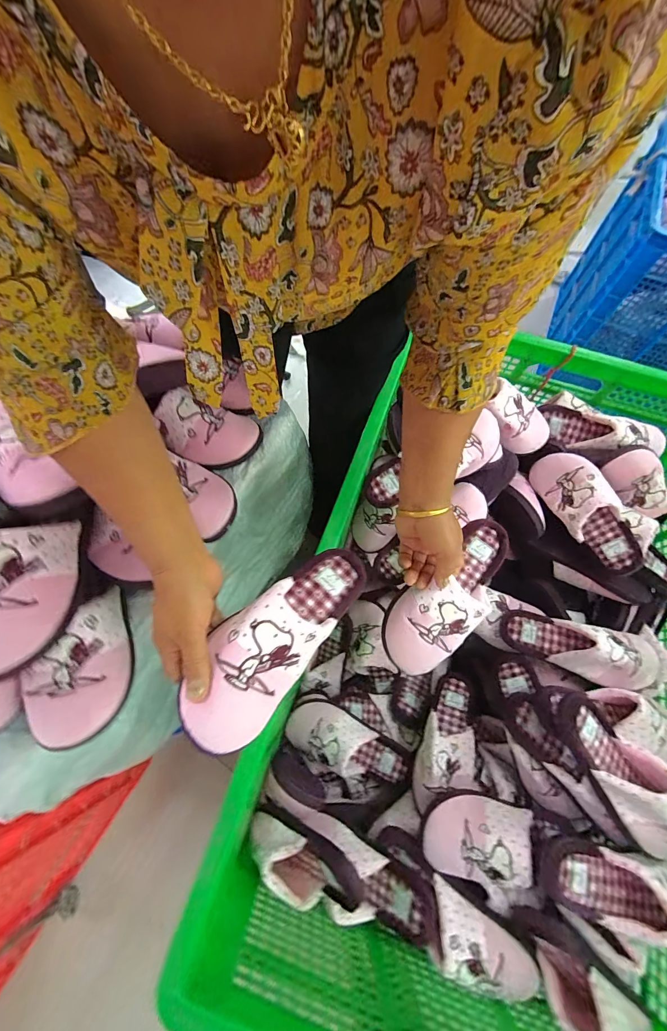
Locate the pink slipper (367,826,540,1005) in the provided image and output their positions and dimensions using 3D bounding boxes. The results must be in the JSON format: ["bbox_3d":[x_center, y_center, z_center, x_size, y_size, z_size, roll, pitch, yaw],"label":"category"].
[{"bbox_3d":[0.163,0.575,0.506,0.240,0.063,0.108,20,68,23],"label":"pink slipper"}]

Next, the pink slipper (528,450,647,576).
[{"bbox_3d":[0.460,-0.010,0.635,0.100,0.065,0.247,-36,73,24],"label":"pink slipper"}]

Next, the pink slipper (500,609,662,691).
[{"bbox_3d":[0.435,0.227,0.617,0.261,0.087,0.096,12,66,24],"label":"pink slipper"}]

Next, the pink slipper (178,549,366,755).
[{"bbox_3d":[-0.049,0.114,0.369,0.085,0.081,0.244,37,47,12],"label":"pink slipper"}]

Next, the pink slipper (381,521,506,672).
[{"bbox_3d":[0.166,0.109,0.488,0.103,0.062,0.239,42,79,14],"label":"pink slipper"}]

